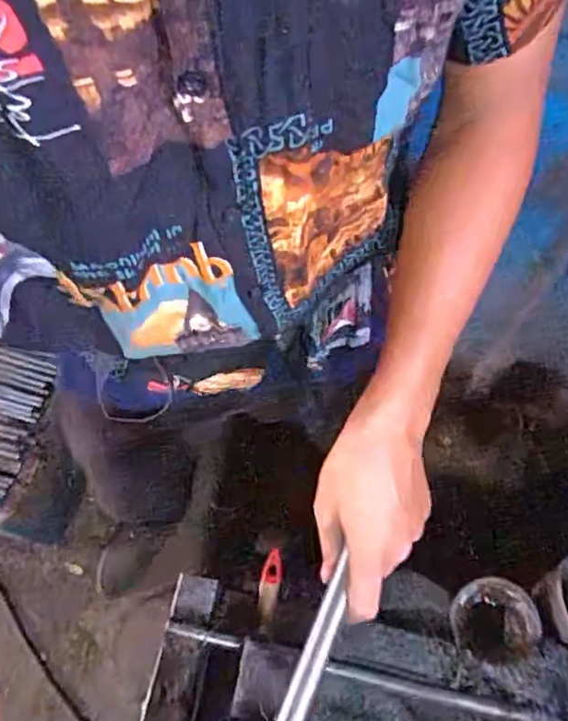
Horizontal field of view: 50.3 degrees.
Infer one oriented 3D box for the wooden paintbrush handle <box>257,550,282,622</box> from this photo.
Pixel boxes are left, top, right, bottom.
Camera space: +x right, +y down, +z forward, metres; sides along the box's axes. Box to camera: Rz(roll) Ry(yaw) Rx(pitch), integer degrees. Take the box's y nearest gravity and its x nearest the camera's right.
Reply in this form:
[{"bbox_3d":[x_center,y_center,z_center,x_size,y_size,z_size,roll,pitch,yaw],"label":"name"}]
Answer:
[{"bbox_3d":[-0.016,0.244,0.657,0.022,0.015,0.072,14,64,4],"label":"wooden paintbrush handle"}]

